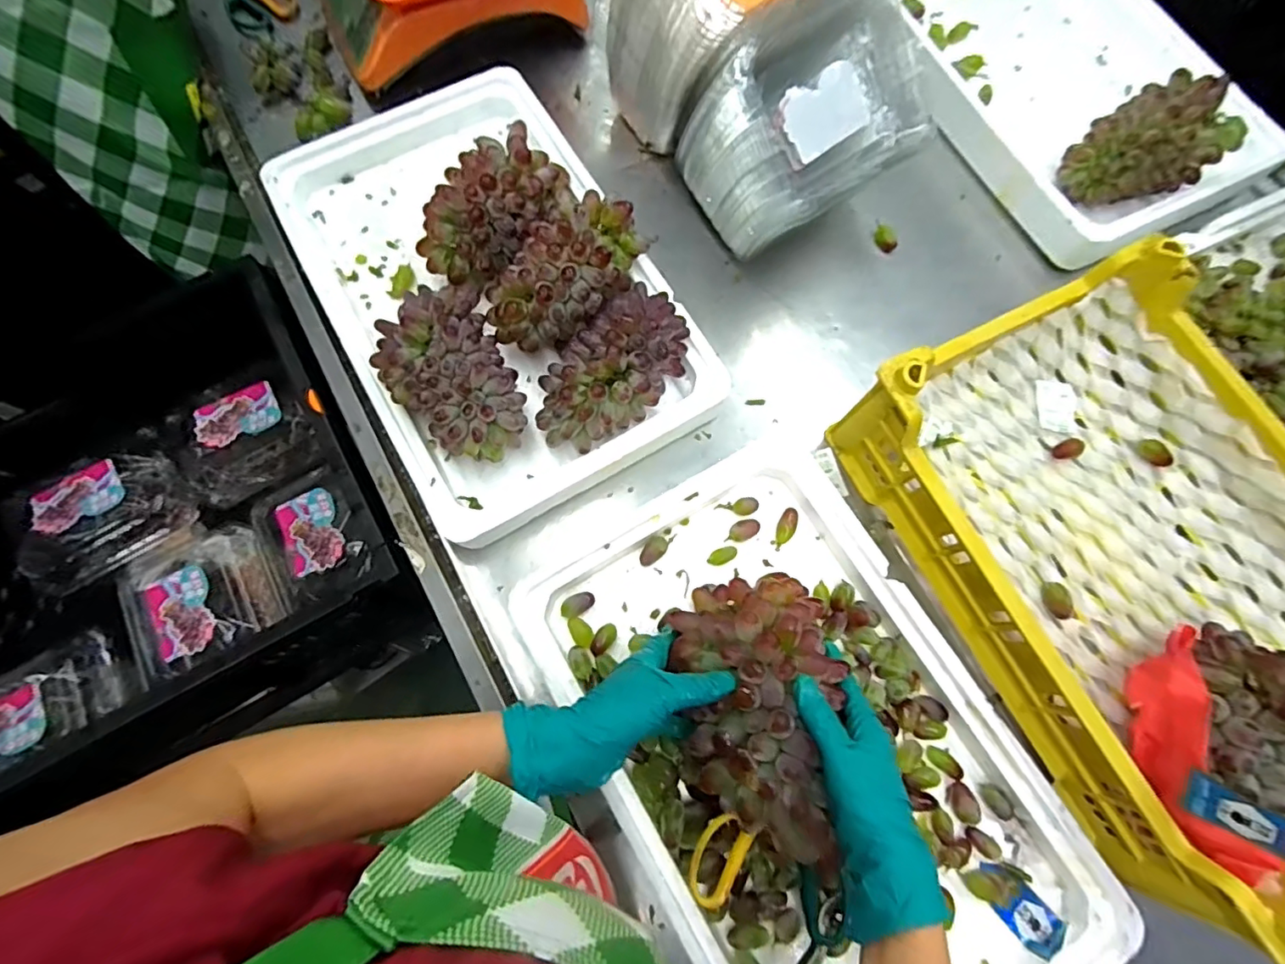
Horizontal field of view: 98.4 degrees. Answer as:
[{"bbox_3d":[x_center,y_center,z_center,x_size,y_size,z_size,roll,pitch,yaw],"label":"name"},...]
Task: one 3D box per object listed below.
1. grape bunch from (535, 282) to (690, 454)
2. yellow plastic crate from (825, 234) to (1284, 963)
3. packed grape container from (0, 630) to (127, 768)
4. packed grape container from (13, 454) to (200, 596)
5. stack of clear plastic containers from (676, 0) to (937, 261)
[{"bbox_3d":[-0.028,-0.106,0.506,0.098,0.065,0.168,42,76,10],"label":"grape bunch"},{"bbox_3d":[0.416,0.059,0.465,0.297,0.145,0.440,-27,76,-9],"label":"yellow plastic crate"},{"bbox_3d":[-0.647,0.239,0.584,0.171,0.063,0.096,-28,76,-10],"label":"packed grape container"},{"bbox_3d":[-0.633,0.041,0.653,0.179,0.067,0.115,-28,76,-10],"label":"packed grape container"},{"bbox_3d":[0.161,-0.354,0.556,0.202,0.164,0.171,-32,109,-13],"label":"stack of clear plastic containers"}]

